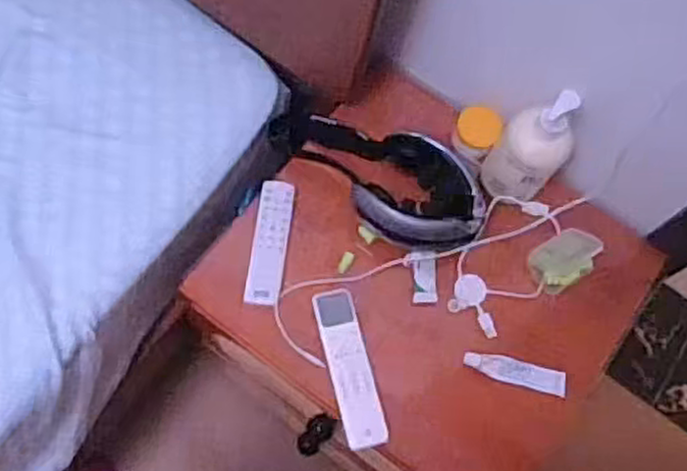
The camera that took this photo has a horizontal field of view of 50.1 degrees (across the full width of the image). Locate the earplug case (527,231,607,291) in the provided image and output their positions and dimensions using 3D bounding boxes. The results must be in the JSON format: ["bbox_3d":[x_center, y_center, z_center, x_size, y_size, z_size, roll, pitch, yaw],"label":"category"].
[{"bbox_3d":[0.268,0.027,0.891,0.086,0.021,0.060,-30,75,-15],"label":"earplug case"}]

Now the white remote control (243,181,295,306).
[{"bbox_3d":[-0.087,0.006,0.878,0.042,0.015,0.153,8,69,-3],"label":"white remote control"}]

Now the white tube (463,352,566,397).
[{"bbox_3d":[0.201,0.160,0.862,0.120,0.015,0.029,15,69,0],"label":"white tube"}]

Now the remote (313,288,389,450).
[{"bbox_3d":[0.006,0.148,0.832,0.046,0.012,0.178,-12,72,-10],"label":"remote"}]

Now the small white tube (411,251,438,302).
[{"bbox_3d":[0.098,0.050,0.882,0.030,0.010,0.060,1,70,-5],"label":"small white tube"}]

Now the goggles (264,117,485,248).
[{"bbox_3d":[0.043,-0.083,0.902,0.286,0.086,0.121,43,72,10],"label":"goggles"}]

